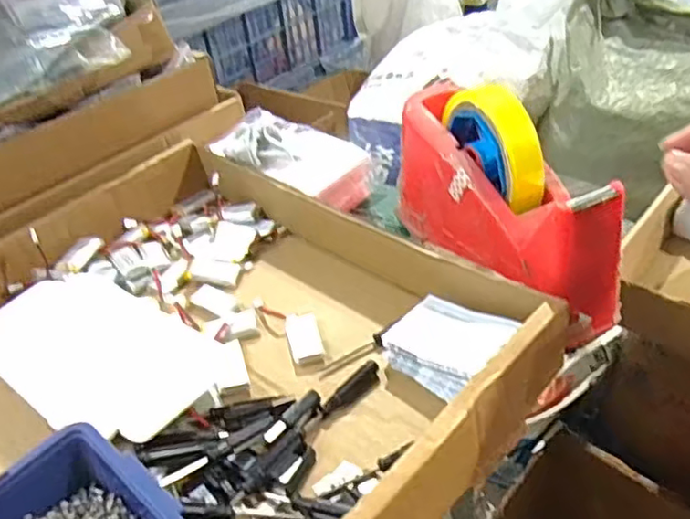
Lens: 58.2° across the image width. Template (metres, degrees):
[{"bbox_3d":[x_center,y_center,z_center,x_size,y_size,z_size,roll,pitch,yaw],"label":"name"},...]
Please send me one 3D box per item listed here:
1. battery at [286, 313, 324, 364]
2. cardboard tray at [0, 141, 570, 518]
[{"bbox_3d":[-0.028,0.051,0.421,0.021,0.009,0.038,-15,40,-7],"label":"battery"},{"bbox_3d":[-0.118,0.072,0.391,0.379,0.077,0.342,25,50,34],"label":"cardboard tray"}]

